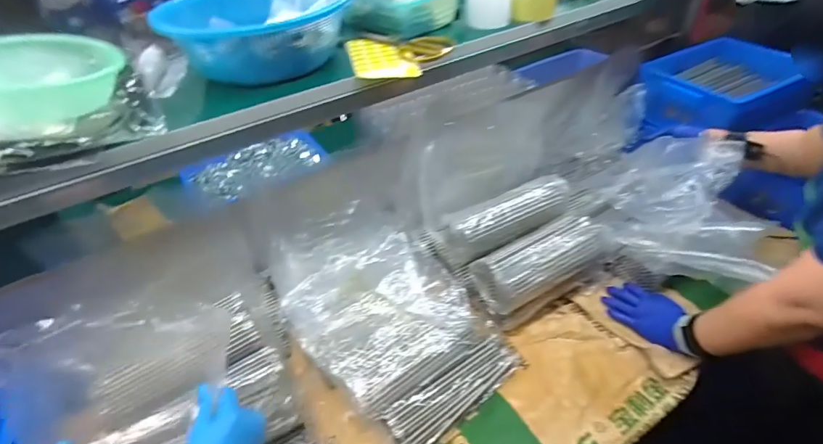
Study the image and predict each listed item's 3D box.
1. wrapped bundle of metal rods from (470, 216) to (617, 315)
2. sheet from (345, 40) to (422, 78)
[{"bbox_3d":[0.261,0.071,0.786,0.281,0.082,0.103,-22,44,-18],"label":"wrapped bundle of metal rods"},{"bbox_3d":[-0.050,-0.264,0.655,0.093,0.011,0.150,-10,43,-9],"label":"sheet"}]

